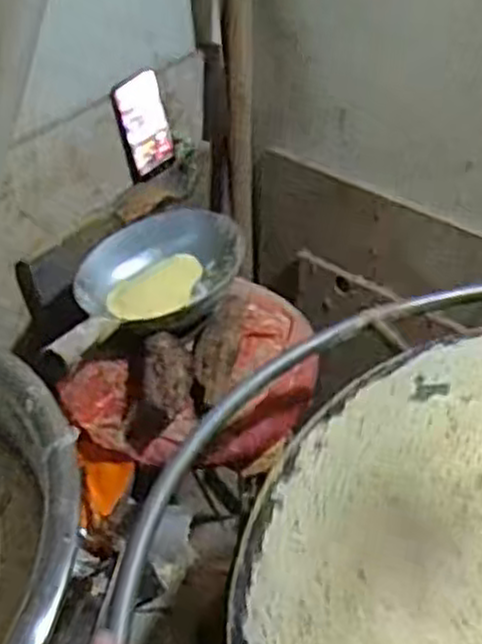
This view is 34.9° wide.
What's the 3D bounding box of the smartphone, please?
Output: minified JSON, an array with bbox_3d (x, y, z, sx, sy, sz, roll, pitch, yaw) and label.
[{"bbox_3d":[-0.150,-0.298,1.182,0.082,0.158,0.007,-35,44,-28],"label":"smartphone"}]

